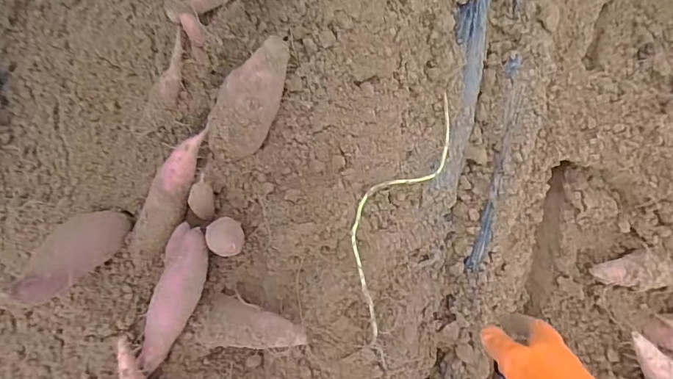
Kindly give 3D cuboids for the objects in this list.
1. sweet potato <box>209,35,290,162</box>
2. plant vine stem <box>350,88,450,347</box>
[{"bbox_3d":[-0.121,-0.124,0.598,0.084,0.059,0.190,33,120,0],"label":"sweet potato"},{"bbox_3d":[0.091,0.029,0.655,0.112,0.046,0.378,28,75,0],"label":"plant vine stem"}]

